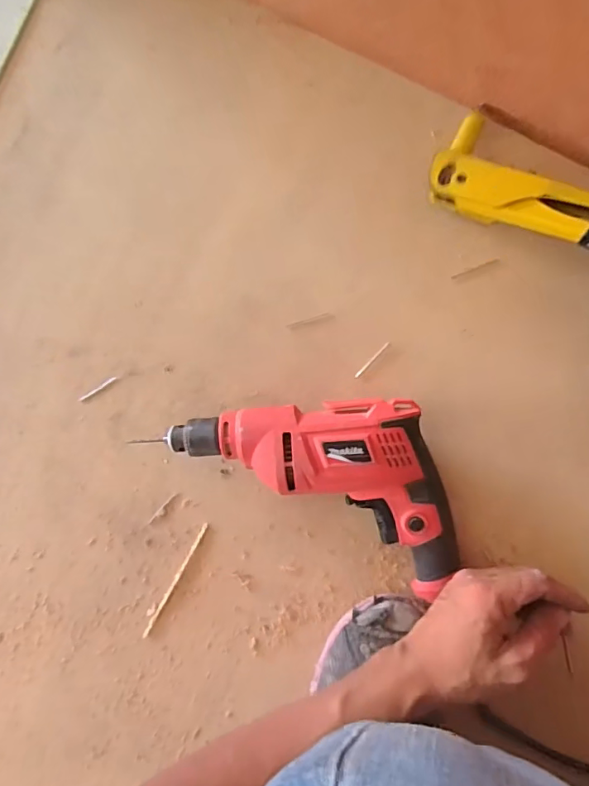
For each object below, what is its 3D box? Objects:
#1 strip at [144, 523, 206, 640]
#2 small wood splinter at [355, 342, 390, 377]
[{"bbox_3d":[-0.113,0.178,0.471,0.005,0.004,0.124,30,94,4],"label":"strip"},{"bbox_3d":[0.070,-0.029,0.446,0.004,0.004,0.042,44,95,3],"label":"small wood splinter"}]

